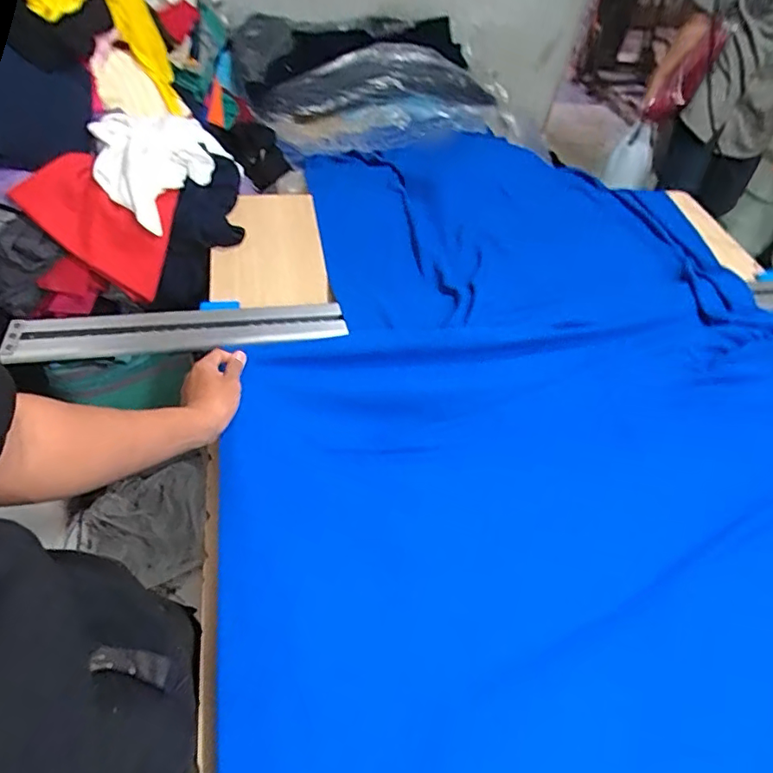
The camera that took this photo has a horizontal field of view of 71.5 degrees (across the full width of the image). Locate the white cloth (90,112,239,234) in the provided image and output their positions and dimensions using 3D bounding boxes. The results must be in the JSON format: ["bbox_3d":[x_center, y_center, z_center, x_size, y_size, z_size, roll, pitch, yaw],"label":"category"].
[{"bbox_3d":[-0.479,-0.478,1.138,0.238,0.115,0.355,21,50,10],"label":"white cloth"}]

